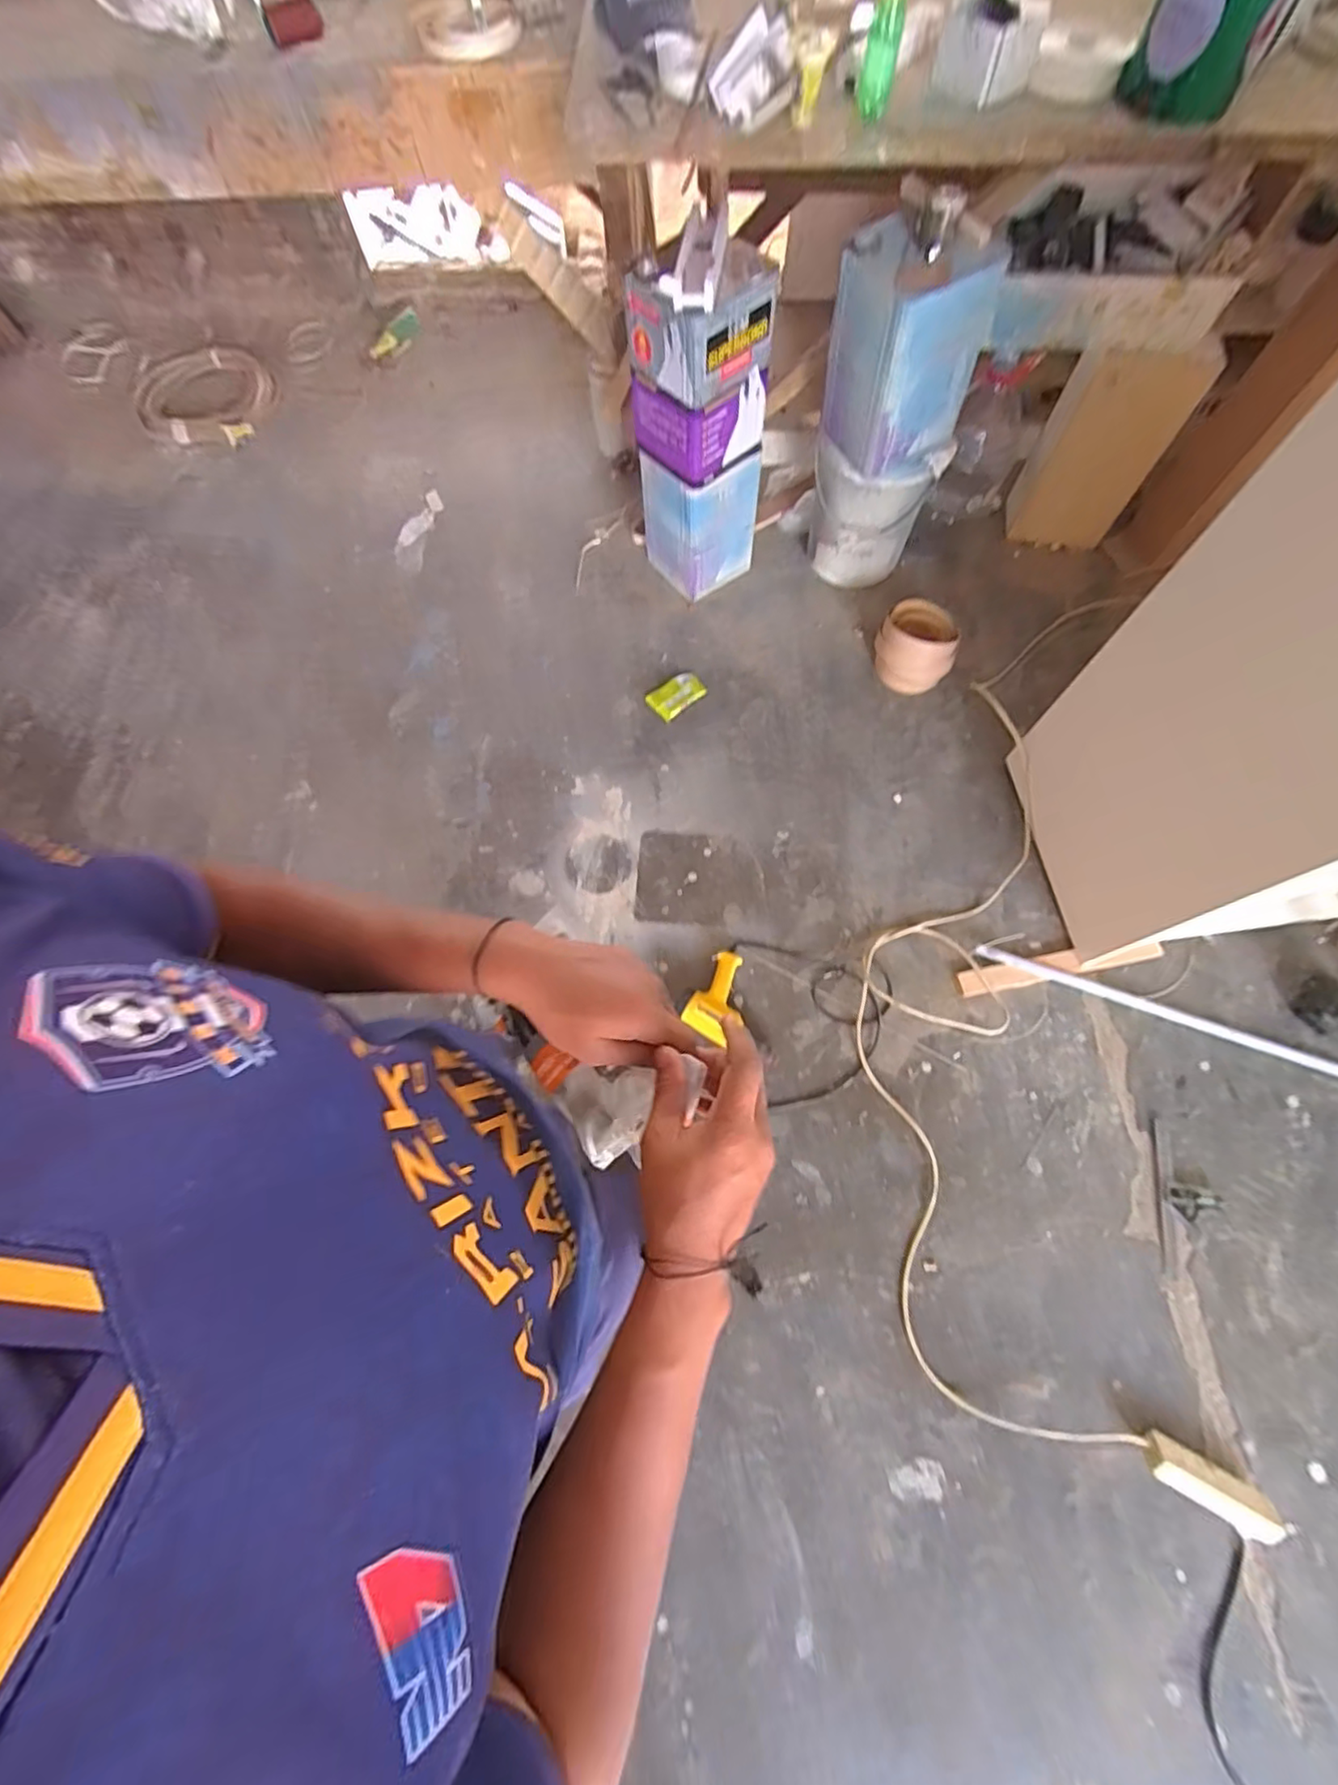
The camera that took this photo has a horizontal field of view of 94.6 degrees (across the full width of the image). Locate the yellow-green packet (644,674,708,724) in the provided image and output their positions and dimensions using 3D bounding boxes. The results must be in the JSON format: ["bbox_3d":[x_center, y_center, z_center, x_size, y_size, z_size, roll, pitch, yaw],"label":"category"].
[{"bbox_3d":[0.022,-0.550,1.722,0.161,0.034,0.094,-34,73,-11],"label":"yellow-green packet"}]

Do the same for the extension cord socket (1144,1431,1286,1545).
[{"bbox_3d":[0.951,1.041,1.079,0.232,0.055,0.079,27,73,11],"label":"extension cord socket"}]

